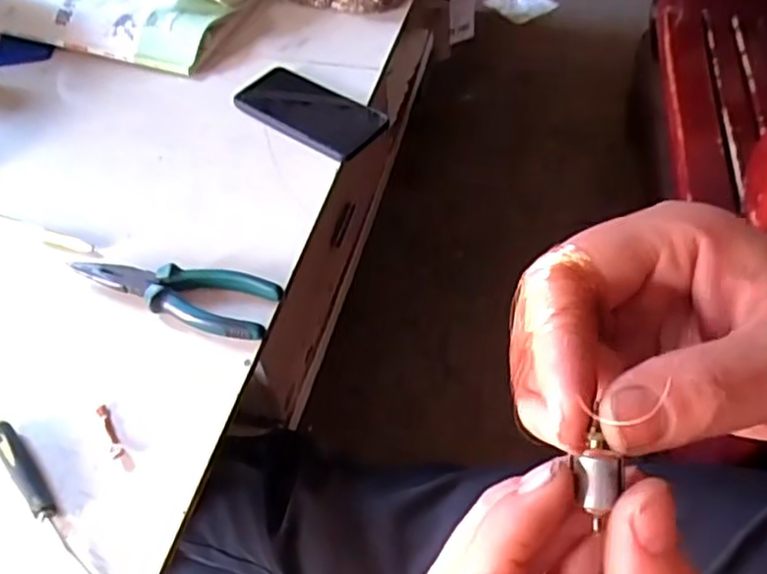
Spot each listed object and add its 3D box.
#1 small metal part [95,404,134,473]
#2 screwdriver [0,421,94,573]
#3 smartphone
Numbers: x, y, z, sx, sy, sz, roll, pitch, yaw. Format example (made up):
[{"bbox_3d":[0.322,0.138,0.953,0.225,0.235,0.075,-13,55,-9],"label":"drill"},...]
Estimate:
[{"bbox_3d":[-0.194,0.109,0.493,0.011,0.010,0.057,-29,56,-18],"label":"small metal part"},{"bbox_3d":[-0.224,0.145,0.455,0.017,0.020,0.158,-37,59,-22],"label":"screwdriver"},{"bbox_3d":[-0.075,-0.179,0.695,0.150,0.011,0.080,30,63,23],"label":"smartphone"}]

